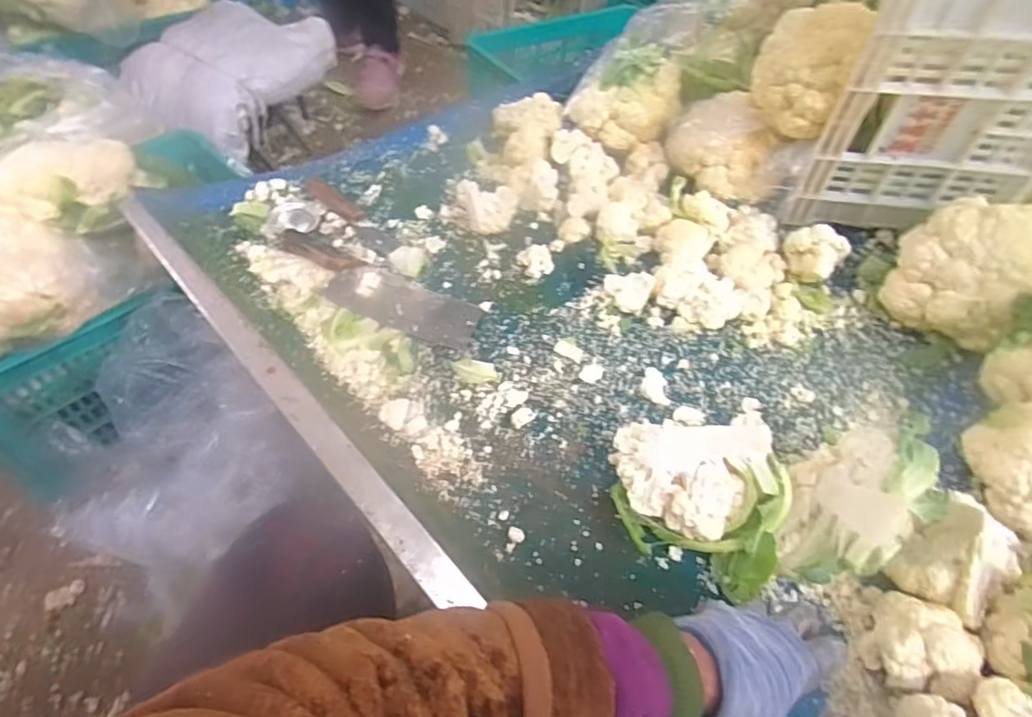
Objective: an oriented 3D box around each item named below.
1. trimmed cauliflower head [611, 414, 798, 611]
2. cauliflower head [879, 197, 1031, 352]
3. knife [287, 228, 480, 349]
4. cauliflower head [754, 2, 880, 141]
[{"bbox_3d":[0.156,0.115,0.516,0.155,0.092,0.105,20,52,12],"label":"trimmed cauliflower head"},{"bbox_3d":[0.546,-0.102,0.714,0.162,0.136,0.152,-27,58,-24],"label":"cauliflower head"},{"bbox_3d":[-0.168,-0.078,0.685,0.261,0.018,0.077,22,52,13],"label":"knife"},{"bbox_3d":[0.340,-0.346,0.702,0.112,0.127,0.096,21,52,13],"label":"cauliflower head"}]

